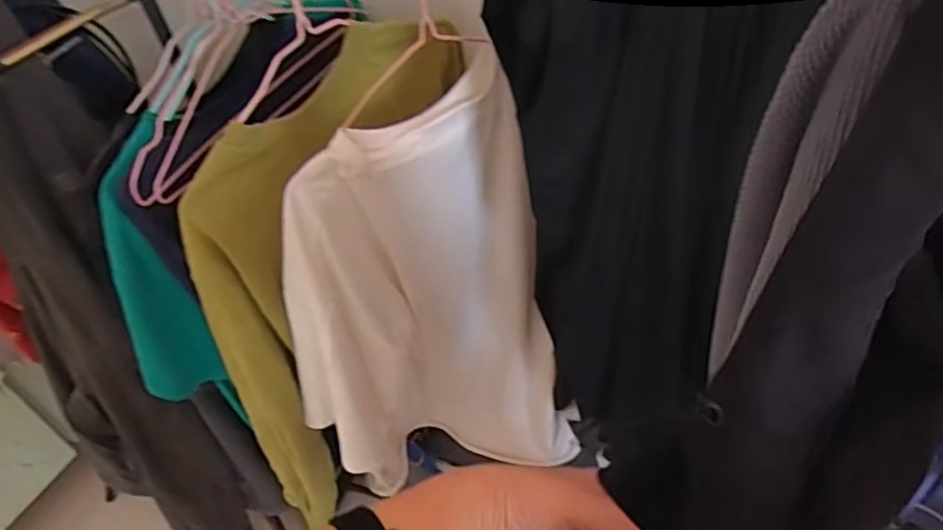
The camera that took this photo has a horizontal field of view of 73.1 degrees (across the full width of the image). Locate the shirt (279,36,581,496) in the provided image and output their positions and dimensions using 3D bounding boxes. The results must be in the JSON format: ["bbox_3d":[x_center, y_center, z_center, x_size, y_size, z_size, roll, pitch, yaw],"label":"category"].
[{"bbox_3d":[-0.067,0.076,0.859,0.343,0.600,0.135,-20,46,-13],"label":"shirt"}]

